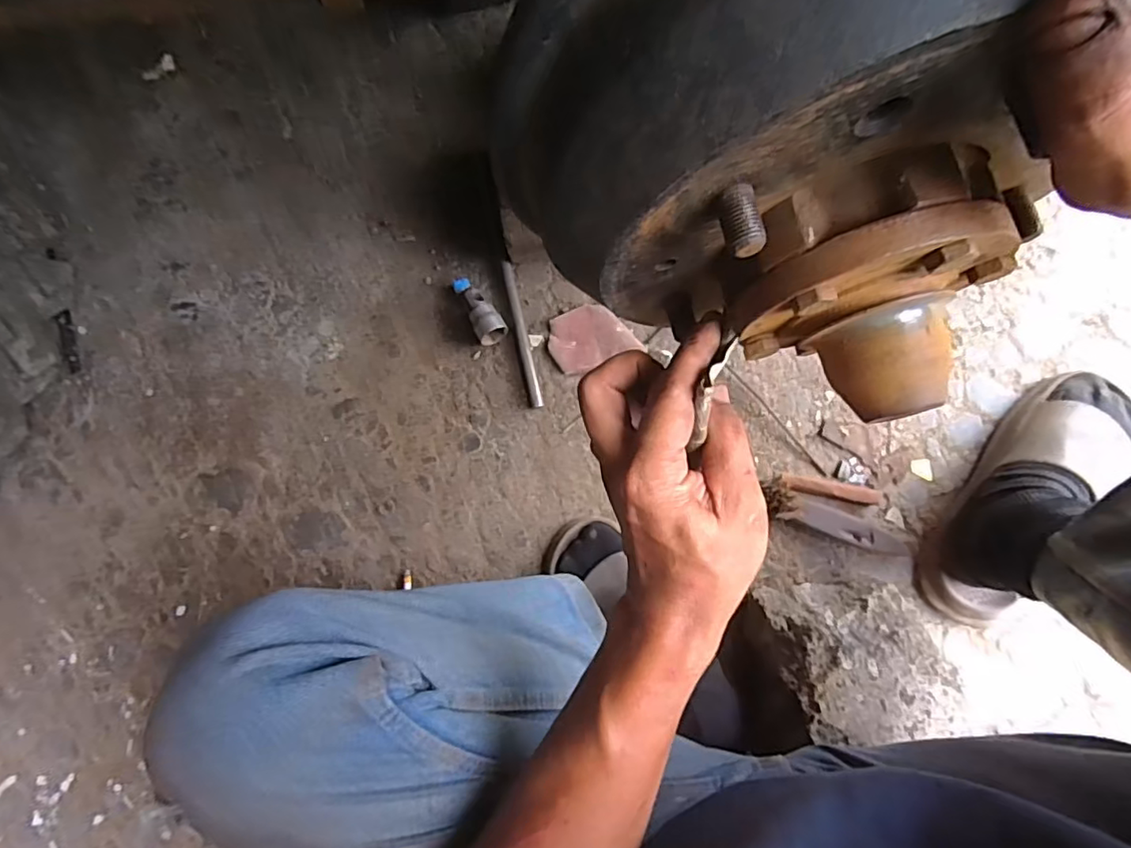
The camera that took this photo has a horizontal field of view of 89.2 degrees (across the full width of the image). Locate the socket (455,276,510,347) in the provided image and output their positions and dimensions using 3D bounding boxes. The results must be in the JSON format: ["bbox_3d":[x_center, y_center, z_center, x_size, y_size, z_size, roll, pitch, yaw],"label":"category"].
[{"bbox_3d":[-0.105,-0.144,0.709,0.037,0.034,0.092,-27,81,4],"label":"socket"}]

